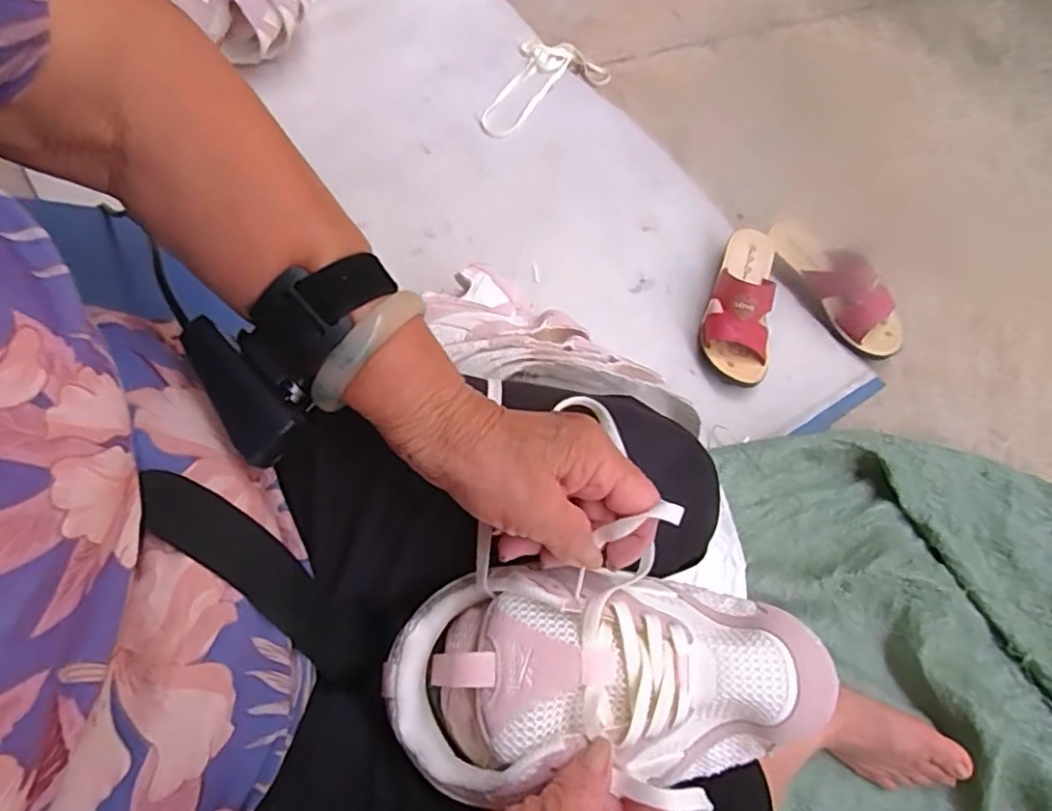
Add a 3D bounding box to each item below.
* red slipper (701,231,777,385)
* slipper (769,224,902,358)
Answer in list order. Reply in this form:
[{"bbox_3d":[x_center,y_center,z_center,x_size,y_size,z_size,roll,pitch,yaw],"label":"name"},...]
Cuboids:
[{"bbox_3d":[0.279,-0.141,0.826,0.083,0.070,0.225,11,67,5],"label":"red slipper"},{"bbox_3d":[0.415,-0.167,0.849,0.076,0.056,0.227,-32,72,-14],"label":"slipper"}]

